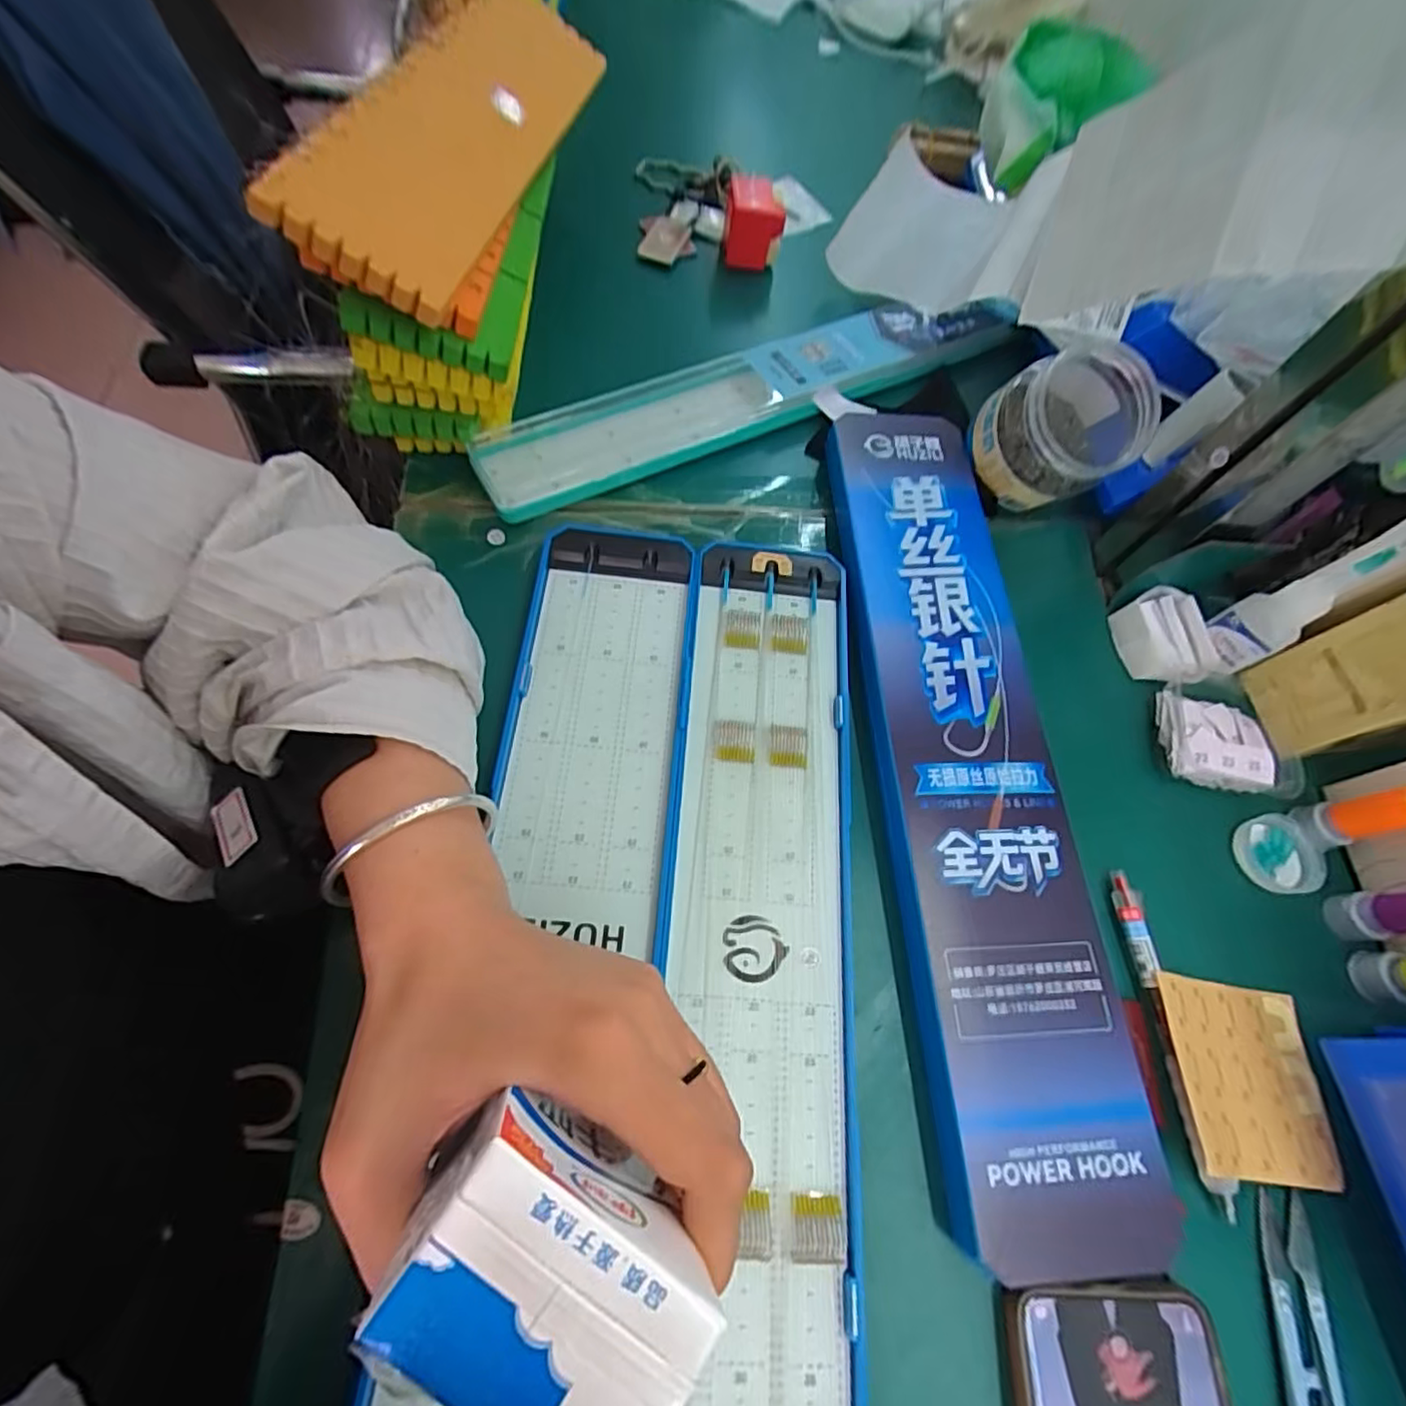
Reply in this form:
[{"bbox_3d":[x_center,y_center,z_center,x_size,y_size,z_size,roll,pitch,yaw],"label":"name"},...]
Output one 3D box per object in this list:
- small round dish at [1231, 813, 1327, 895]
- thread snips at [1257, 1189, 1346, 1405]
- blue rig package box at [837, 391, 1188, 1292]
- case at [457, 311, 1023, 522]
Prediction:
[{"bbox_3d":[0.308,0.080,0.341,0.035,0.017,0.040,8,65,-2],"label":"small round dish"},{"bbox_3d":[0.240,0.255,0.251,0.025,0.010,0.097,12,65,0],"label":"thread snips"},{"bbox_3d":[0.137,0.017,0.337,0.097,0.016,0.439,-1,66,-4],"label":"blue rig package box"},{"bbox_3d":[0.042,-0.221,0.437,0.399,0.016,0.062,-26,71,-16],"label":"case"}]

